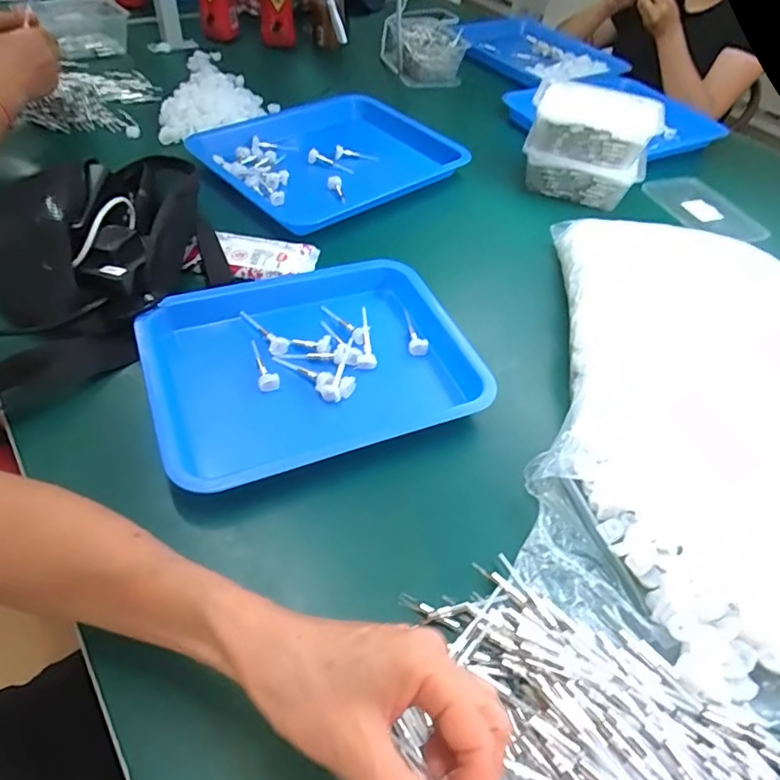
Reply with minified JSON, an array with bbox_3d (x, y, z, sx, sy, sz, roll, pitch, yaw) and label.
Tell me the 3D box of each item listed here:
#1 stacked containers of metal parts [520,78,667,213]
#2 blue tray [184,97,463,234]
[{"bbox_3d":[0.272,-0.334,0.749,0.163,0.136,0.089,22,51,12],"label":"stacked containers of metal parts"},{"bbox_3d":[-0.080,-0.330,0.751,0.339,0.040,0.263,-29,59,-27],"label":"blue tray"}]

